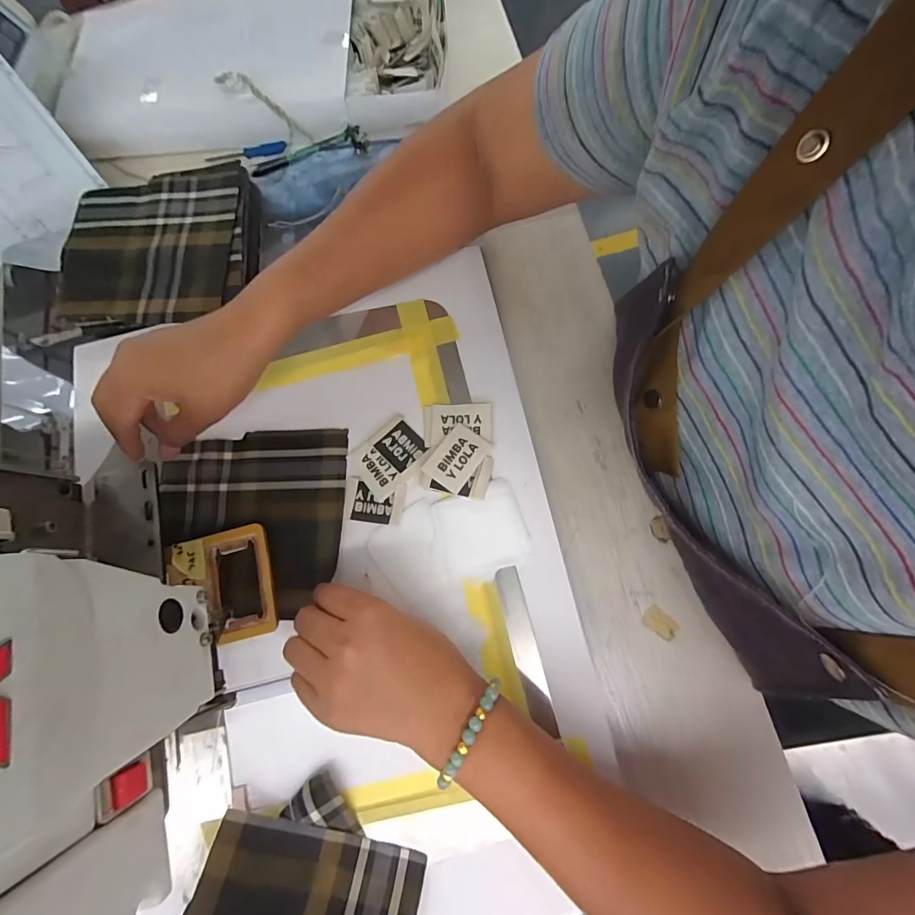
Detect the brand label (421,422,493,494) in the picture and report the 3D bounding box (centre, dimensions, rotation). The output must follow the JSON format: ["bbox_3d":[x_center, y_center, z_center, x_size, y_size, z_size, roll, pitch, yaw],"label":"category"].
[{"bbox_3d":[-0.001,0.000,0.329,0.036,0.005,0.048,37,84,10],"label":"brand label"}]

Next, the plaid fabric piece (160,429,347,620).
[{"bbox_3d":[-0.168,0.049,0.338,0.150,0.011,0.145,0,77,0],"label":"plaid fabric piece"}]

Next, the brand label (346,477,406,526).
[{"bbox_3d":[-0.066,0.035,0.333,0.047,0.006,0.033,7,77,2],"label":"brand label"}]

